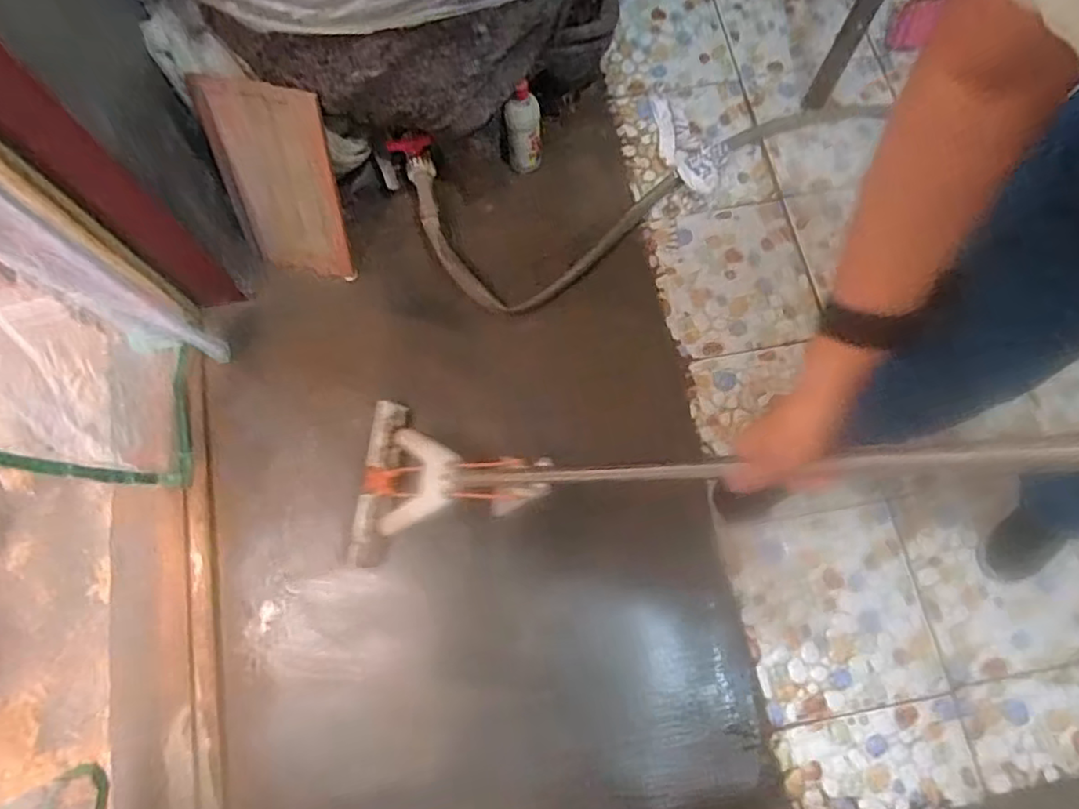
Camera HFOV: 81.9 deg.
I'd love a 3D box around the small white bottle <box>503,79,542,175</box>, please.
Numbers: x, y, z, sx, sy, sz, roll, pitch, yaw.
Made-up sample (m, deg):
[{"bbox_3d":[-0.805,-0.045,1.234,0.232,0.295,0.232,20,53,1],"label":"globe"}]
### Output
[{"bbox_3d":[-0.028,-0.507,1.124,0.062,0.229,0.048,-3,72,0],"label":"small white bottle"}]

